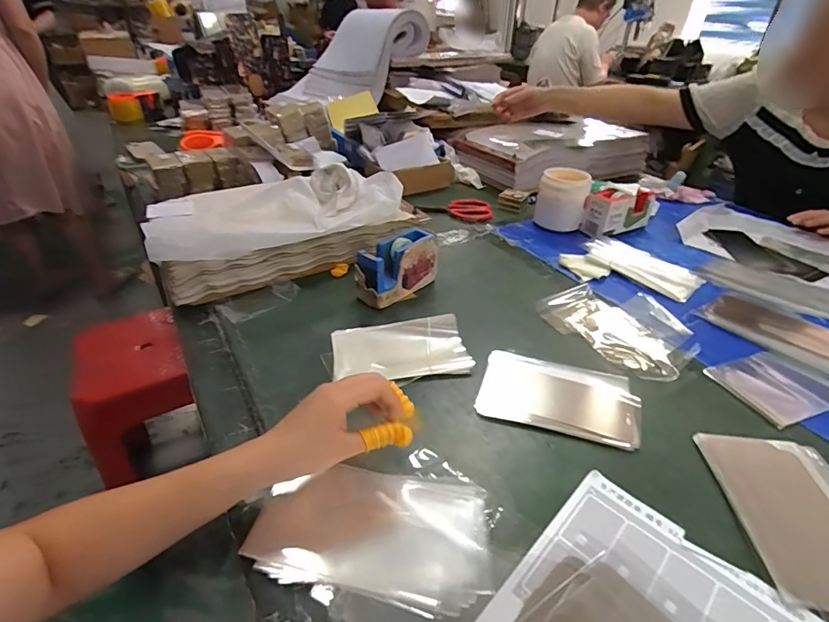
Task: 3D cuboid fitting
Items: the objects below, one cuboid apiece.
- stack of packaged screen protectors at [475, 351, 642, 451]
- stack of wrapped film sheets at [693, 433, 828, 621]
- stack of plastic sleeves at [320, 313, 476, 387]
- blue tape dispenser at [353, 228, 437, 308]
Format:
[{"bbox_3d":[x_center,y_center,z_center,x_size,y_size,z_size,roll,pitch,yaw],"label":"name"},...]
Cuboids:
[{"bbox_3d":[0.167,0.097,0.525,0.174,0.020,0.104,13,37,15],"label":"stack of packaged screen protectors"},{"bbox_3d":[0.358,0.188,0.416,0.121,0.004,0.175,4,36,3],"label":"stack of wrapped film sheets"},{"bbox_3d":[-0.024,0.054,0.592,0.183,0.015,0.103,-6,46,0],"label":"stack of plastic sleeves"},{"bbox_3d":[-0.024,-0.069,0.692,0.049,0.074,0.135,30,44,33],"label":"blue tape dispenser"}]

